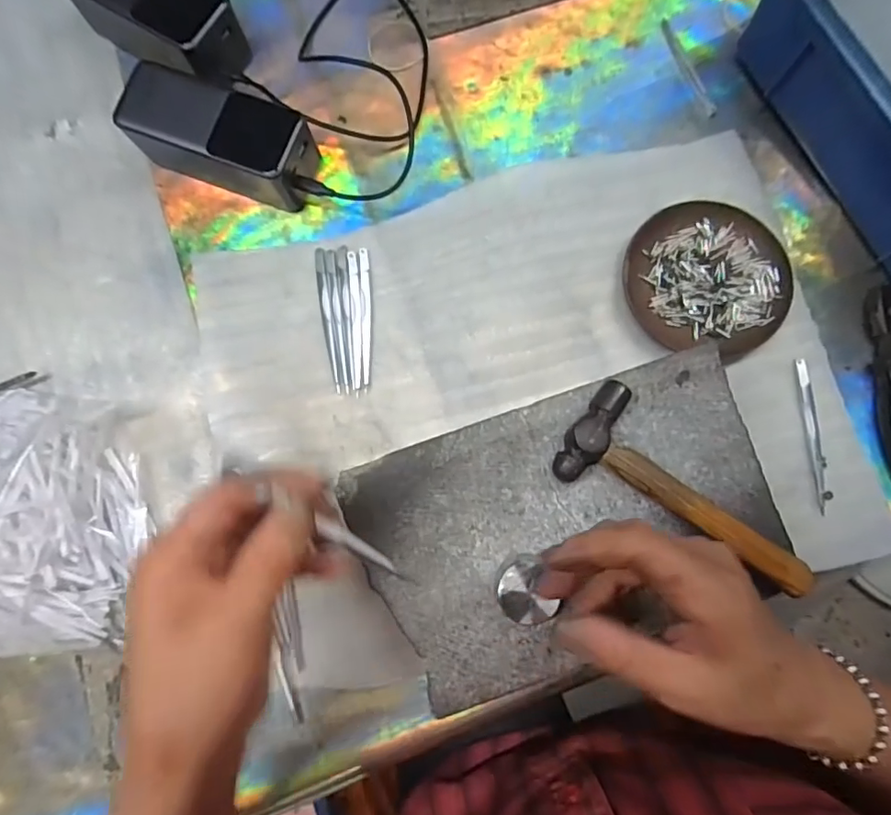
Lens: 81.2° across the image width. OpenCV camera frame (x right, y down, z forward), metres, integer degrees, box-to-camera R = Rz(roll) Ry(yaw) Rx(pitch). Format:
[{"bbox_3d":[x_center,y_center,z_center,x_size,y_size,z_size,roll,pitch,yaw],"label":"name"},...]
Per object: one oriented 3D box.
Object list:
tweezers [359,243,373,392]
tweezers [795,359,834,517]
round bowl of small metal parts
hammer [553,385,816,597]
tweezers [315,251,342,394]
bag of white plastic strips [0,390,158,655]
[{"bbox_3d":[-0.058,-0.066,0.384,0.009,0.004,0.107,-4,81,0],"label":"tweezers"},{"bbox_3d":[0.258,0.019,0.365,0.008,0.005,0.107,-4,81,0],"label":"tweezers"},{"bbox_3d":[0.189,-0.095,0.378,0.114,0.013,0.114,0,81,0],"label":"round bowl of small metal parts"},{"bbox_3d":[0.142,0.047,0.300,0.151,0.021,0.062,30,83,5],"label":"hammer"},{"bbox_3d":[-0.087,-0.066,0.384,0.008,0.004,0.110,-9,81,-1],"label":"tweezers"},{"bbox_3d":[-0.334,0.071,0.345,0.262,0.045,0.168,4,81,1],"label":"bag of white plastic strips"}]

